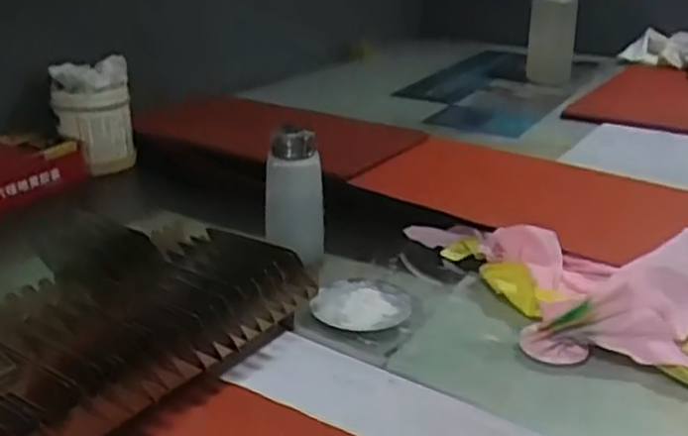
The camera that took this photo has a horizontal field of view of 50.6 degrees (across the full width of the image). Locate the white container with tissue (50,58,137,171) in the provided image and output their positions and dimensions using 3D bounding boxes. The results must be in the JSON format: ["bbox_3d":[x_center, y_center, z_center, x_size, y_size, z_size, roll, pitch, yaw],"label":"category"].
[{"bbox_3d":[-0.319,-0.129,0.933,0.095,0.125,0.087,-8,25,-19],"label":"white container with tissue"}]

